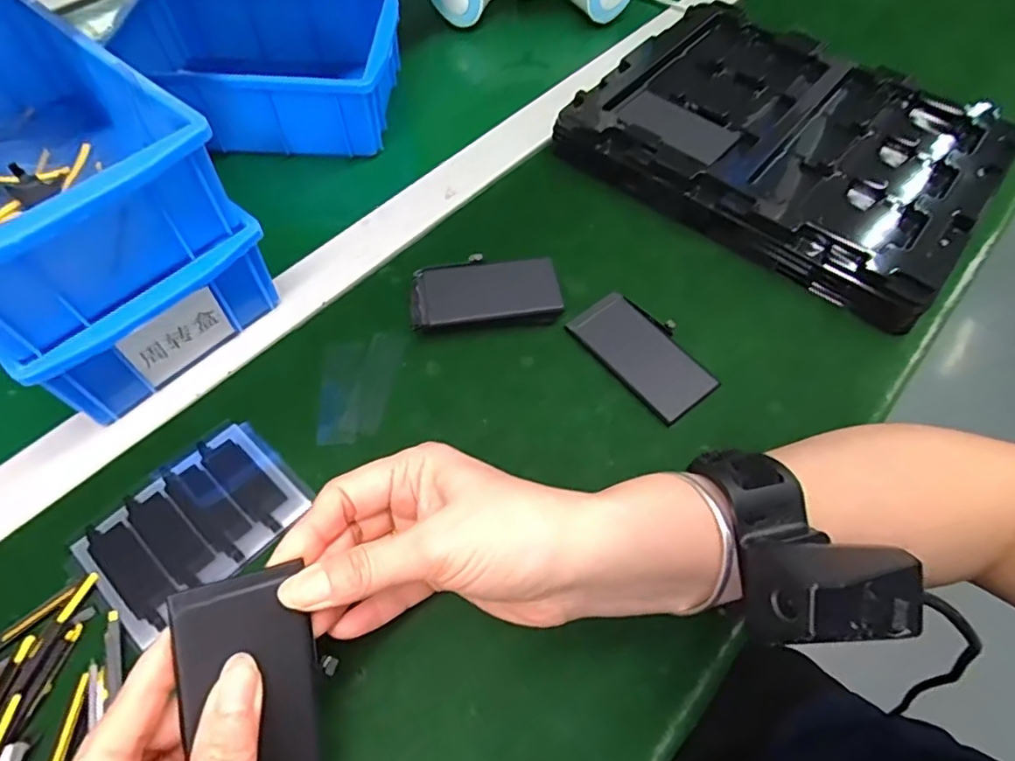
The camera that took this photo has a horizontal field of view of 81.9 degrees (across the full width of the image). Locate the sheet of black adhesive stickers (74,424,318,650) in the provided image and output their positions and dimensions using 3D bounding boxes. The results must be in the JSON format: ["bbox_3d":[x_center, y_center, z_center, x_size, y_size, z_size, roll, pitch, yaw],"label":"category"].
[{"bbox_3d":[-0.157,0.072,0.296,0.077,0.006,0.098,39,65,20],"label":"sheet of black adhesive stickers"}]

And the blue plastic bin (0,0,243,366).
[{"bbox_3d":[-0.254,-0.114,0.298,0.202,0.061,0.127,37,65,19],"label":"blue plastic bin"}]

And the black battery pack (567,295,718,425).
[{"bbox_3d":[0.083,-0.017,0.359,0.051,0.008,0.088,-33,65,-20],"label":"black battery pack"}]

